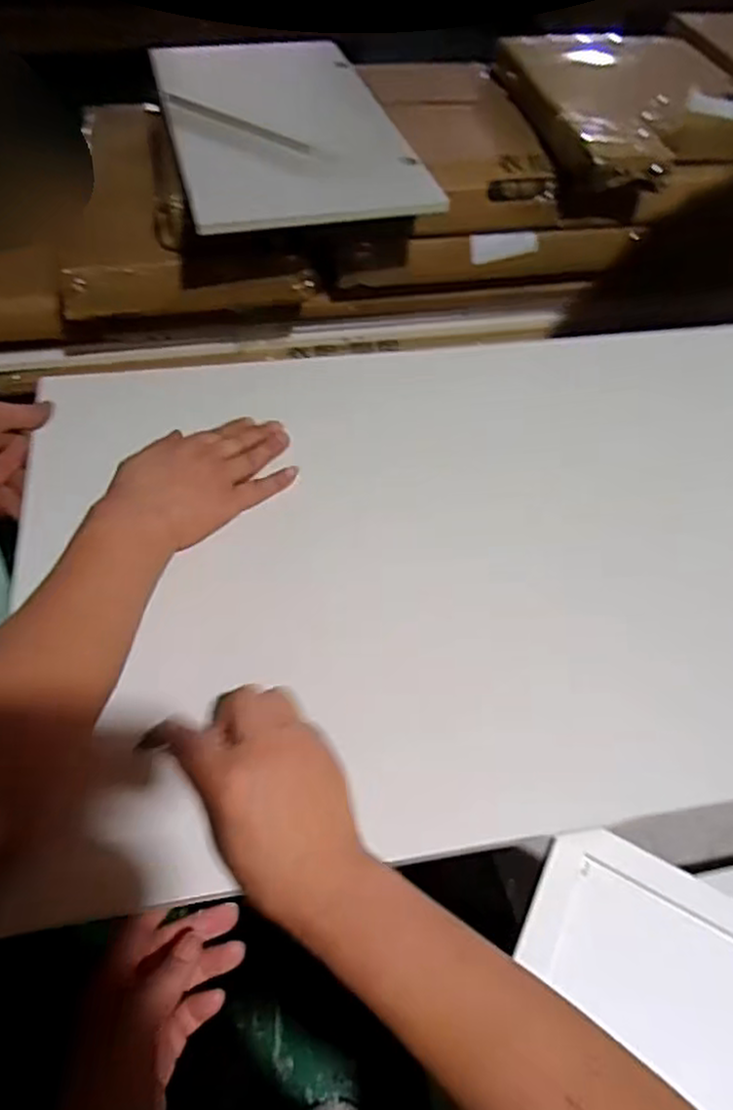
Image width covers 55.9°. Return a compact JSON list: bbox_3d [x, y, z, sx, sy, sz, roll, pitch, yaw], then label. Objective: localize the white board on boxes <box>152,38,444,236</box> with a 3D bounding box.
[{"bbox_3d":[-0.156,-0.774,1.210,0.370,0.025,0.677,-11,55,-13],"label":"white board on boxes"}]

